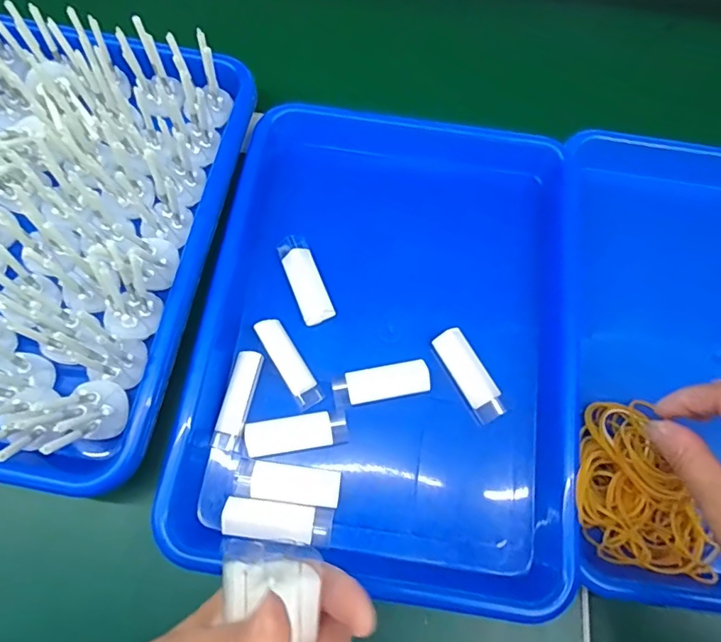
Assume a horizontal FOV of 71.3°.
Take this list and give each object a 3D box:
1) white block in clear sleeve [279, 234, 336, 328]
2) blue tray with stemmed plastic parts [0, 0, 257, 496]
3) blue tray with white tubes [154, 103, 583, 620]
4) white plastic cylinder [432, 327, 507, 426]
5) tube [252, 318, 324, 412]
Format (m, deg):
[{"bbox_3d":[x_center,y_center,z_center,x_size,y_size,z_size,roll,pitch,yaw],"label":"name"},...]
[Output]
[{"bbox_3d":[-0.040,-0.030,0.365,0.023,0.008,0.068,-20,72,-10],"label":"white block in clear sleeve"},{"bbox_3d":[-0.225,-0.070,0.335,0.244,0.069,0.325,10,70,1],"label":"blue tray with stemmed plastic parts"},{"bbox_3d":[0.026,0.001,0.351,0.248,0.035,0.331,8,69,0],"label":"blue tray with white tubes"},{"bbox_3d":[0.075,0.036,0.344,0.022,0.011,0.066,-27,73,-12],"label":"white plastic cylinder"},{"bbox_3d":[-0.048,0.027,0.340,0.019,0.012,0.065,-31,74,-13],"label":"tube"}]

